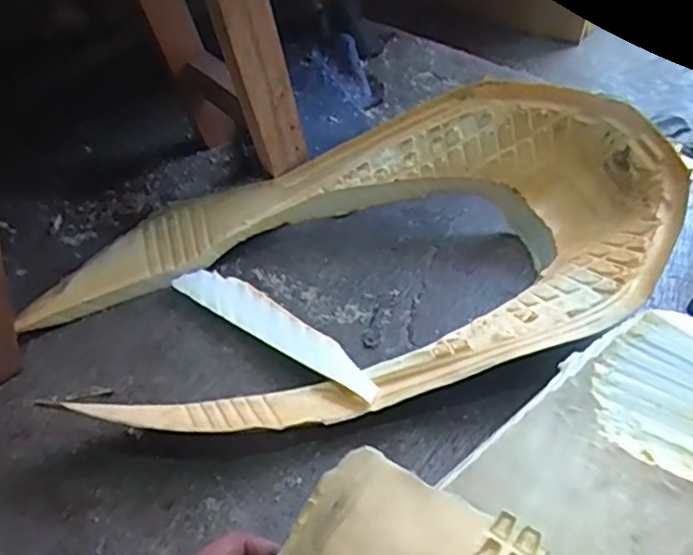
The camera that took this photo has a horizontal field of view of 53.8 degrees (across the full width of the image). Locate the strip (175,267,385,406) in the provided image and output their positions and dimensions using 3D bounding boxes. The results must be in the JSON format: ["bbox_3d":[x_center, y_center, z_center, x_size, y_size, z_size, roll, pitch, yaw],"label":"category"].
[{"bbox_3d":[-0.072,0.053,0.747,0.276,0.025,0.058,28,53,26],"label":"strip"}]

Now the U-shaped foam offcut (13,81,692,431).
[{"bbox_3d":[0.012,-0.026,0.750,0.708,0.141,0.340,-12,47,-9],"label":"U-shaped foam offcut"}]

